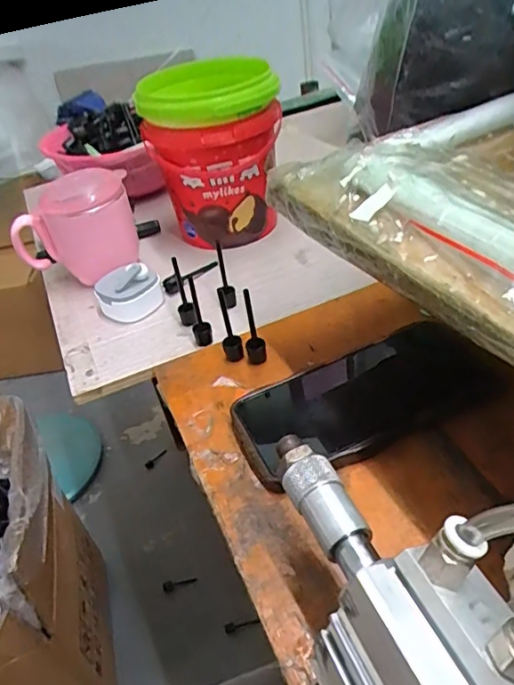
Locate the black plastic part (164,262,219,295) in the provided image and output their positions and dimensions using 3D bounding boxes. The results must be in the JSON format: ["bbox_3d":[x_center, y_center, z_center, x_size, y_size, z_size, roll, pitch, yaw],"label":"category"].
[{"bbox_3d":[-0.062,-0.065,0.519,0.059,0.015,0.015,-35,45,-28],"label":"black plastic part"}]

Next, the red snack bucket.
[{"bbox_3d":[-0.040,-0.183,0.540,0.118,0.152,0.112,-34,45,-26],"label":"red snack bucket"}]

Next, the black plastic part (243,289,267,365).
[{"bbox_3d":[-0.002,-0.009,0.395,0.015,0.064,0.011,-7,39,4],"label":"black plastic part"}]

